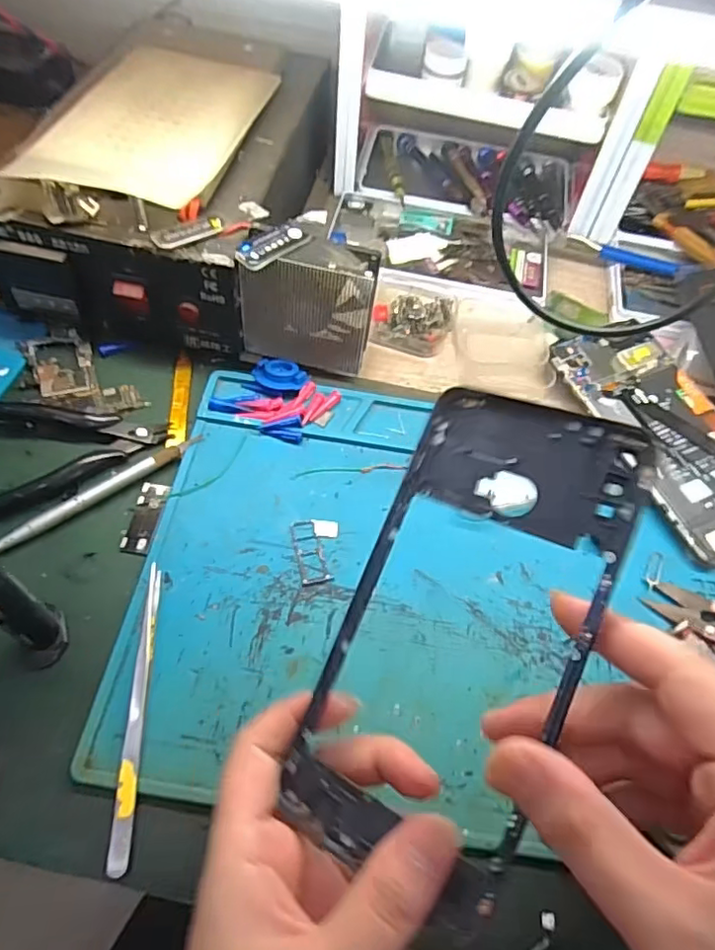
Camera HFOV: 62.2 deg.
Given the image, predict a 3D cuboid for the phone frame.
[{"bbox_3d":[0.038,0.052,0.214,0.085,0.006,0.168,19,82,30],"label":"phone frame"}]

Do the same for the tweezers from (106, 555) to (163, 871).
[{"bbox_3d":[-0.104,0.109,0.282,0.008,0.010,0.134,-1,60,-5],"label":"tweezers"}]

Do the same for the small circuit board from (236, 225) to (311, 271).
[{"bbox_3d":[-0.048,-0.130,0.336,0.017,0.009,0.046,42,64,19],"label":"small circuit board"}]

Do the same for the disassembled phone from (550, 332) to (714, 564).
[{"bbox_3d":[0.204,-0.029,0.386,0.079,0.013,0.167,-19,63,-15],"label":"disassembled phone"}]

